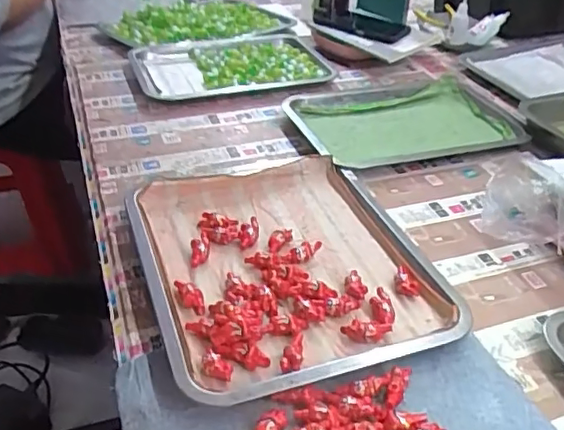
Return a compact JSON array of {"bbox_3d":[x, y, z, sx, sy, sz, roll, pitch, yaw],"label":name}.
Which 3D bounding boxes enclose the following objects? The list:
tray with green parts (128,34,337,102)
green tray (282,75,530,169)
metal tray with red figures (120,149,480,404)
[{"bbox_3d":[-0.087,-0.267,1.032,0.342,0.028,0.250,-10,38,-15],"label":"tray with green parts"},{"bbox_3d":[0.177,-0.139,0.835,0.305,0.019,0.222,-9,38,-15],"label":"green tray"},{"bbox_3d":[-0.003,0.041,0.574,0.256,0.023,0.313,-12,39,-18],"label":"metal tray with red figures"}]

